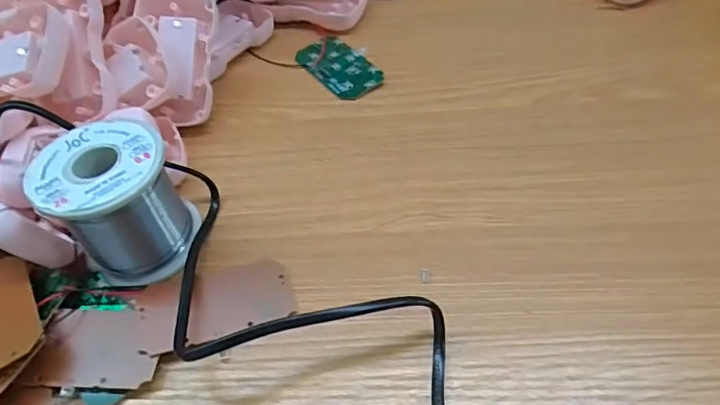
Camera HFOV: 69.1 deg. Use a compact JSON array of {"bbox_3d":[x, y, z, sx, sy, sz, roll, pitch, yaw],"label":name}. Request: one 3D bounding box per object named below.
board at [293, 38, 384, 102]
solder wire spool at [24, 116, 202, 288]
[{"bbox_3d":[-0.016,-0.099,0.379,0.036,0.006,0.072,-32,54,-20],"label":"board"},{"bbox_3d":[-0.121,0.001,0.268,0.061,0.060,0.064,-32,54,-20],"label":"solder wire spool"}]

